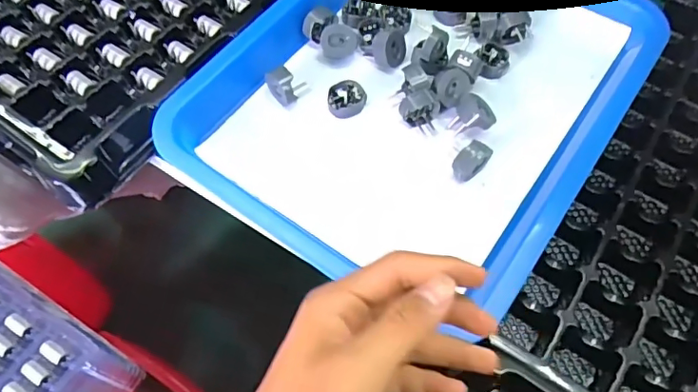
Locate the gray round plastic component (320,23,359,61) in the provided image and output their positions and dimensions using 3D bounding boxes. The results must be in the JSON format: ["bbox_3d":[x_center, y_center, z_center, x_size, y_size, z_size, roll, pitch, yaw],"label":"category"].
[{"bbox_3d":[-0.007,-0.122,0.430,0.029,0.027,0.015,-8,30,-5],"label":"gray round plastic component"}]

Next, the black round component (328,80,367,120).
[{"bbox_3d":[-0.002,-0.073,0.408,0.027,0.018,0.024,18,64,8],"label":"black round component"}]

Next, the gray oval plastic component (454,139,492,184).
[{"bbox_3d":[0.085,-0.023,0.377,0.018,0.022,0.025,36,67,16],"label":"gray oval plastic component"}]

